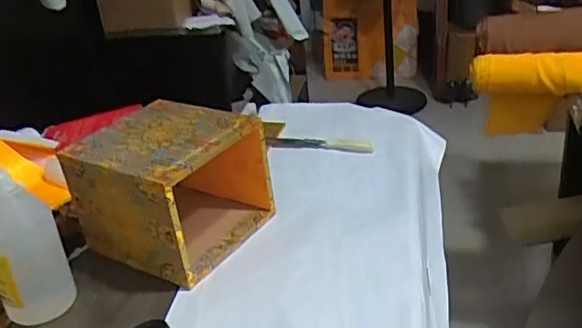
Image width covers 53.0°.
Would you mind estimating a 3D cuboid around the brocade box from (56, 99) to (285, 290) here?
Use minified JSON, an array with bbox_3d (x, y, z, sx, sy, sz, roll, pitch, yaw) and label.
[{"bbox_3d":[-0.149,0.026,0.741,0.187,0.149,0.180,13,33,31],"label":"brocade box"}]

